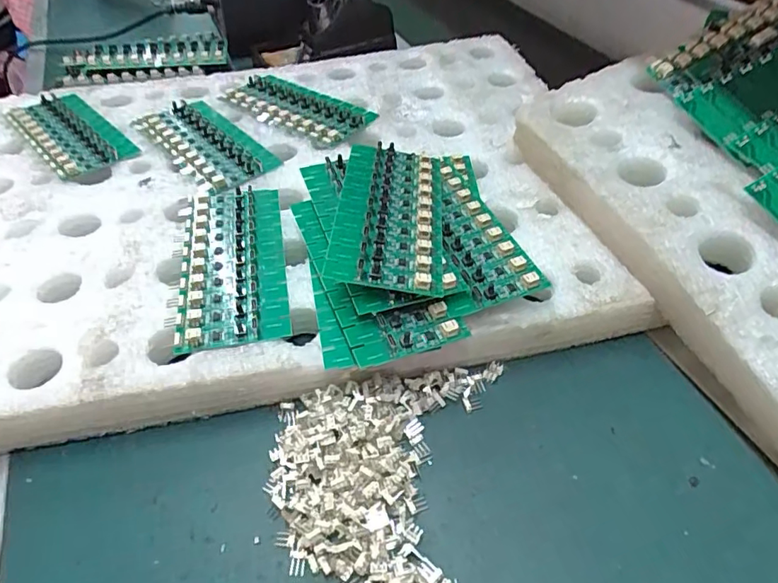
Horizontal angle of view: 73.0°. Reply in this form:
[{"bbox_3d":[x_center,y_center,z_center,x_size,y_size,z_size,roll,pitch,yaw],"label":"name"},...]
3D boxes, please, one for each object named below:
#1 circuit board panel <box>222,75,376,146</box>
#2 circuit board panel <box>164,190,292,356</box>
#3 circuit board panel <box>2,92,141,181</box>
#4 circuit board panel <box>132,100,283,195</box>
[{"bbox_3d":[-0.083,-0.166,0.464,0.138,0.009,0.067,30,54,28],"label":"circuit board panel"},{"bbox_3d":[-0.100,-0.023,0.329,0.065,0.007,0.136,-10,46,-6],"label":"circuit board panel"},{"bbox_3d":[-0.267,-0.135,0.439,0.062,0.012,0.139,-35,54,-27],"label":"circuit board panel"},{"bbox_3d":[-0.149,-0.122,0.422,0.064,0.008,0.138,-32,52,-25],"label":"circuit board panel"}]

